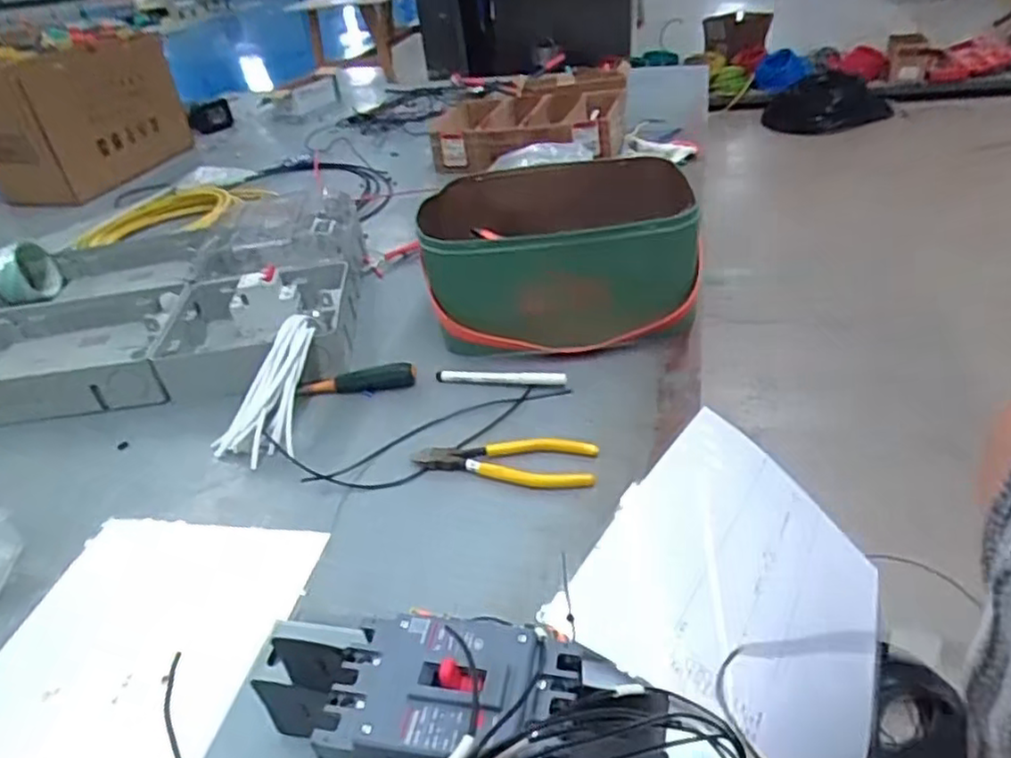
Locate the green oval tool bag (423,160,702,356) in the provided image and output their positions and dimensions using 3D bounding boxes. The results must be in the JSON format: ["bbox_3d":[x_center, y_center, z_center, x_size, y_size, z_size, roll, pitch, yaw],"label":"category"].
[{"bbox_3d":[0.069,-0.158,0.801,0.301,0.131,0.270,-2,36,6],"label":"green oval tool bag"}]

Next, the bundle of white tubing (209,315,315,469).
[{"bbox_3d":[-0.237,0.002,0.682,0.076,0.032,0.170,4,60,13],"label":"bundle of white tubing"}]

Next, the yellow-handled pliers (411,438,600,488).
[{"bbox_3d":[-0.001,0.072,0.596,0.158,0.011,0.053,1,36,10],"label":"yellow-handled pliers"}]

